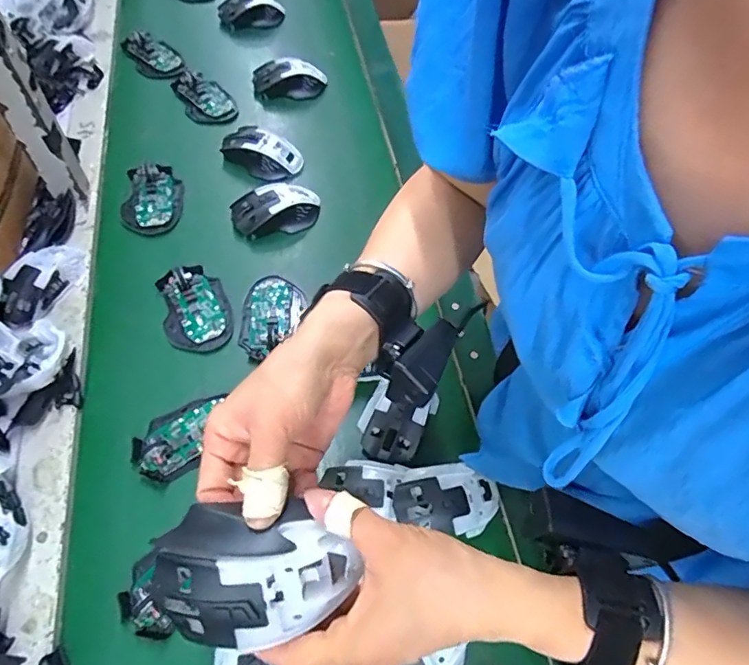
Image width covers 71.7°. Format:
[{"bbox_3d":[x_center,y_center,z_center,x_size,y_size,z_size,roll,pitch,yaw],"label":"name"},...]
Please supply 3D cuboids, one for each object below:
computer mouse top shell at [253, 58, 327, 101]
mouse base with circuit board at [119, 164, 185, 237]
[{"bbox_3d":[-0.134,-0.398,0.814,0.113,0.034,0.066,-13,61,-5],"label":"computer mouse top shell"},{"bbox_3d":[-0.291,-0.176,0.675,0.069,0.027,0.104,-9,60,-3],"label":"mouse base with circuit board"}]

